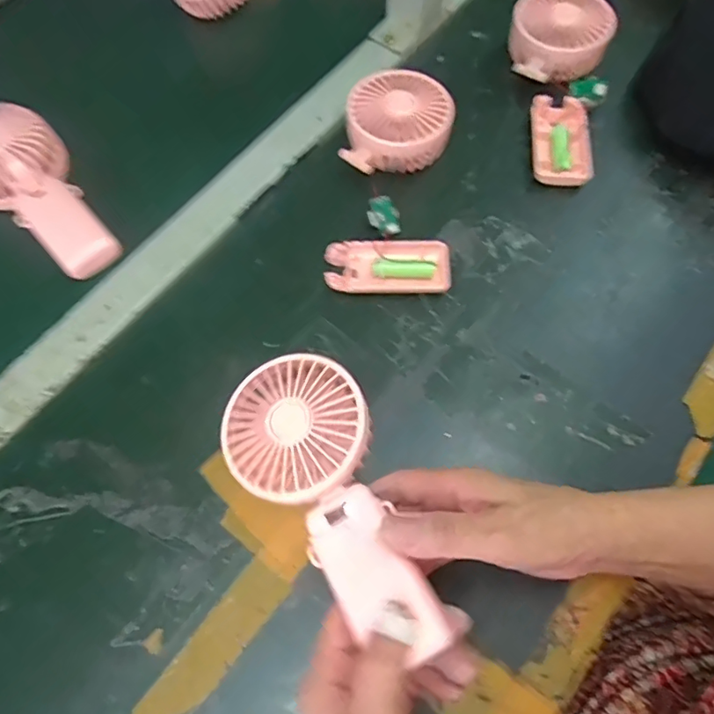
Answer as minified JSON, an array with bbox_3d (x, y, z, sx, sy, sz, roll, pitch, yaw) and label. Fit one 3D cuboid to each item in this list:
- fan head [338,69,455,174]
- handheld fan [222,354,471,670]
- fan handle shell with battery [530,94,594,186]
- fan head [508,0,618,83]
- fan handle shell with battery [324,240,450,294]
[{"bbox_3d":[0.036,-0.197,0.472,0.088,0.045,0.096,7,67,4],"label":"fan head"},{"bbox_3d":[-0.012,0.074,0.295,0.079,0.027,0.177,-30,65,-11],"label":"handheld fan"},{"bbox_3d":[0.180,-0.189,0.480,0.048,0.015,0.096,3,66,3],"label":"fan handle shell with battery"},{"bbox_3d":[0.189,-0.298,0.511,0.088,0.048,0.087,-1,66,1],"label":"fan head"},{"bbox_3d":[0.024,-0.071,0.435,0.096,0.016,0.042,1,66,2],"label":"fan handle shell with battery"}]

